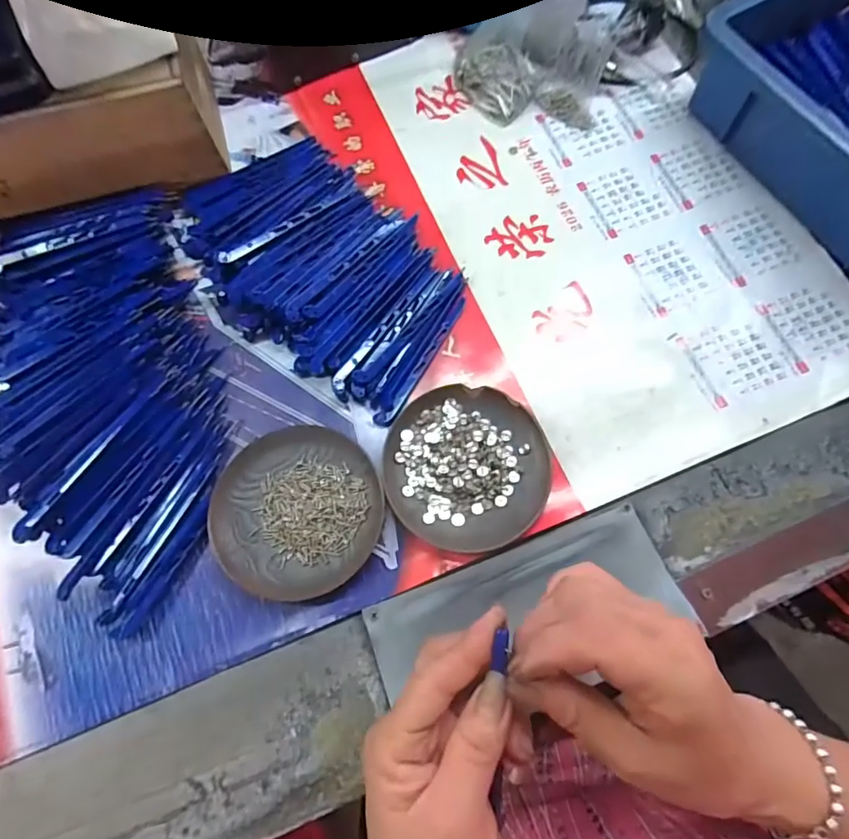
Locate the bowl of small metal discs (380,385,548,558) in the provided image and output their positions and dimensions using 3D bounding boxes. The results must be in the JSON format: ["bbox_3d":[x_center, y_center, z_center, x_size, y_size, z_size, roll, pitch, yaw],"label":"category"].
[{"bbox_3d":[0.029,0.032,0.357,0.112,0.015,0.113,-1,73,2],"label":"bowl of small metal discs"}]

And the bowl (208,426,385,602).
[{"bbox_3d":[-0.089,0.061,0.353,0.117,0.014,0.115,-1,73,2],"label":"bowl"}]

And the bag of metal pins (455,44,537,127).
[{"bbox_3d":[0.066,-0.309,0.460,0.054,0.023,0.072,-38,75,-9],"label":"bag of metal pins"}]

